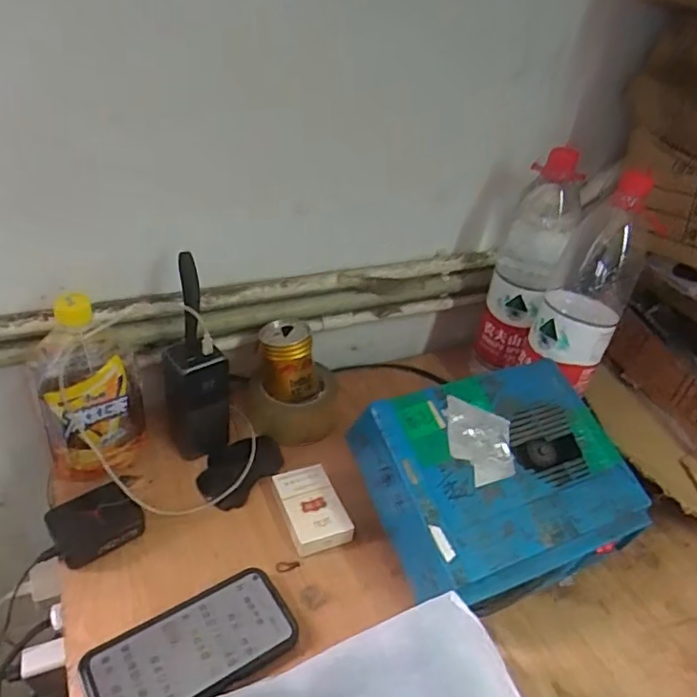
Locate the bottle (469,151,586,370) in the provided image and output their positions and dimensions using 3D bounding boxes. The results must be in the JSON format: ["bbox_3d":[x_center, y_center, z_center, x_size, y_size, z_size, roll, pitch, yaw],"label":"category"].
[{"bbox_3d":[0.219,-0.096,0.732,0.074,0.267,0.091,15,37,9],"label":"bottle"}]

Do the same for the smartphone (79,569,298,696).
[{"bbox_3d":[-0.127,0.252,0.496,0.166,0.017,0.083,-18,44,-31],"label":"smartphone"}]

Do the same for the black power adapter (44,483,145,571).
[{"bbox_3d":[-0.240,0.169,0.568,0.074,0.034,0.058,-22,46,-34],"label":"black power adapter"}]

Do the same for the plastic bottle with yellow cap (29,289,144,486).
[{"bbox_3d":[-0.259,0.034,0.593,0.092,0.193,0.092,-14,42,-27],"label":"plastic bottle with yellow cap"}]

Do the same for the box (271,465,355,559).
[{"bbox_3d":[-0.038,0.165,0.611,0.059,0.026,0.087,-9,40,-21],"label":"box"}]

